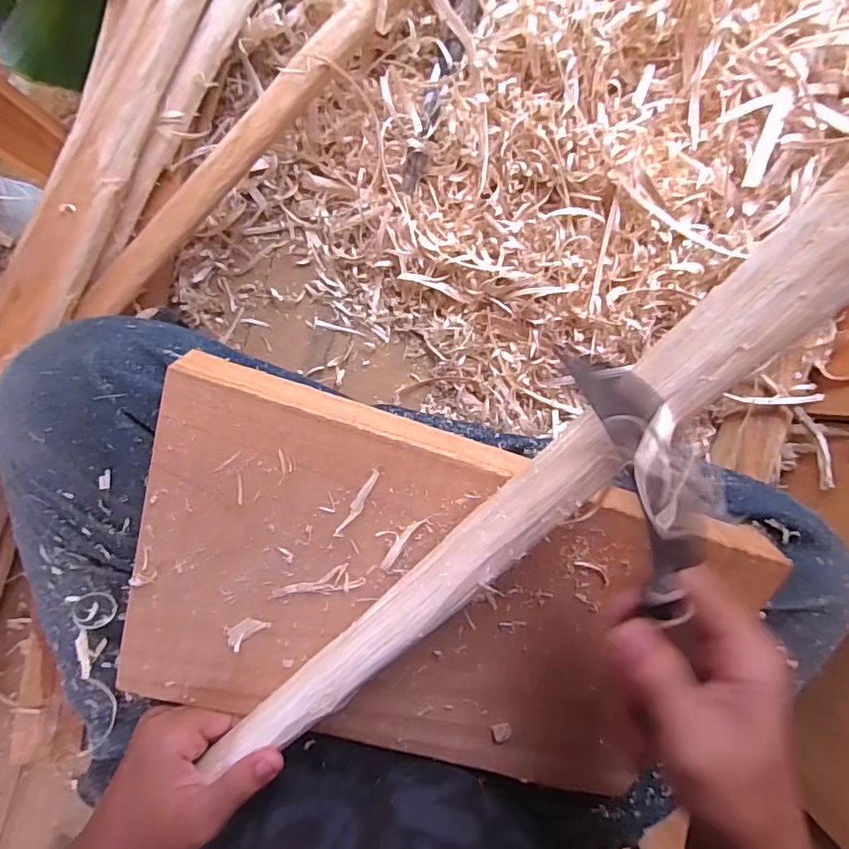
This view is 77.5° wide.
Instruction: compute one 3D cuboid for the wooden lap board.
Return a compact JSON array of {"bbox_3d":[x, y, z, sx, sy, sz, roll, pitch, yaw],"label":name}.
[{"bbox_3d":[0.002,0.104,0.294,0.307,0.028,0.198,17,111,-7],"label":"wooden lap board"}]

